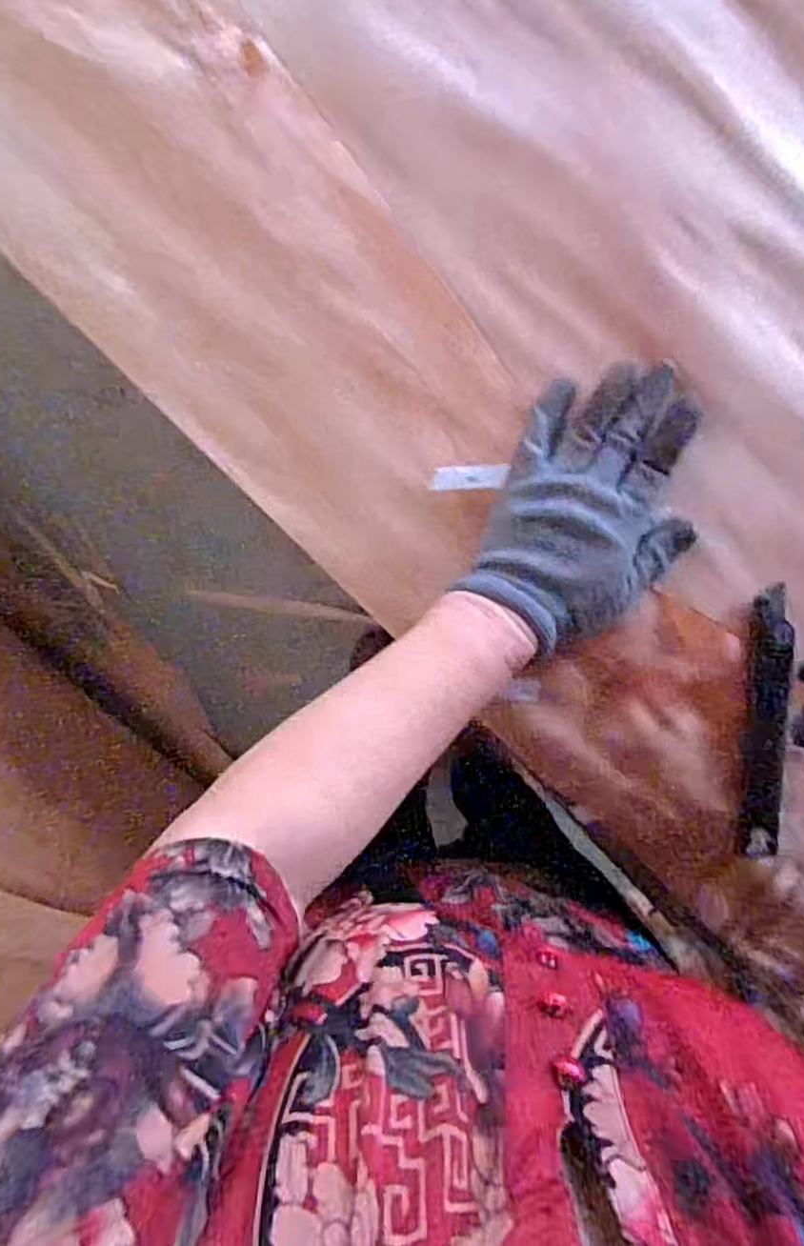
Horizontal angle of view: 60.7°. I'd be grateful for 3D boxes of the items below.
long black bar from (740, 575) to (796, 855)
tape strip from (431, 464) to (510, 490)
[{"bbox_3d":[0.214,0.061,0.404,0.022,0.011,0.162,-1,96,4],"label":"long black bar"},{"bbox_3d":[0.039,-0.087,0.409,0.043,0.008,0.014,0,97,7],"label":"tape strip"}]

